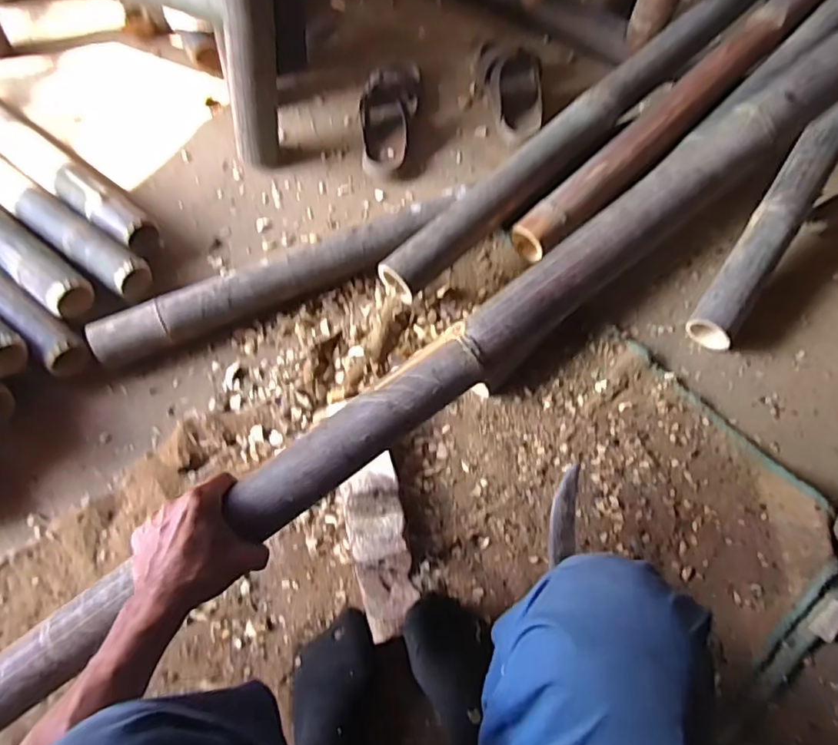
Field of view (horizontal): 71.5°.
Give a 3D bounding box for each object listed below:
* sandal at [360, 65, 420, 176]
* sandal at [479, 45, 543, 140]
[{"bbox_3d":[-0.058,-0.470,1.064,0.097,0.047,0.227,5,65,0],"label":"sandal"},{"bbox_3d":[0.174,-0.550,1.084,0.093,0.066,0.234,-12,66,-8],"label":"sandal"}]

